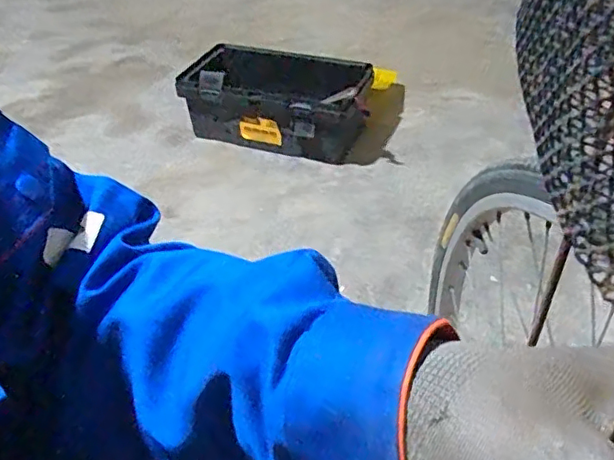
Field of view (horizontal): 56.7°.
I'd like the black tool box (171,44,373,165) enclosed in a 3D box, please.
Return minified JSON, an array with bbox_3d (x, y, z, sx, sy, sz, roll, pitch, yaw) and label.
[{"bbox_3d":[-0.056,-0.320,1.414,0.473,0.164,0.212,16,46,21],"label":"black tool box"}]

